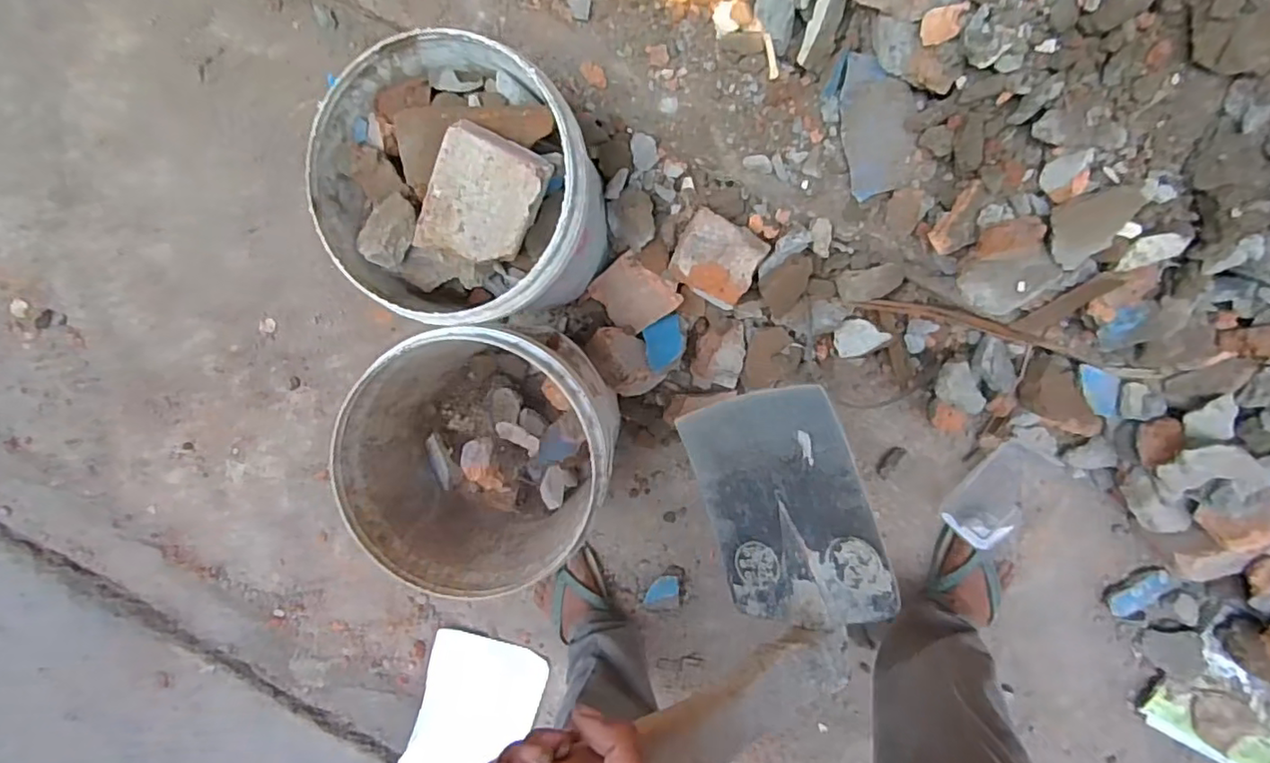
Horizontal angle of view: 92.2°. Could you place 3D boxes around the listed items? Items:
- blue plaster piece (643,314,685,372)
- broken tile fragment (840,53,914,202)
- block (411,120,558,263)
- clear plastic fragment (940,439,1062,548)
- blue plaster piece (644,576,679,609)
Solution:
[{"bbox_3d":[0.046,-0.054,0.920,0.058,0.021,0.076,-18,70,16],"label":"blue plaster piece"},{"bbox_3d":[0.297,-0.316,0.752,0.080,0.015,0.164,4,109,43],"label":"broken tile fragment"},{"bbox_3d":[-0.159,-0.191,0.645,0.114,0.050,0.136,22,118,-9],"label":"block"},{"bbox_3d":[0.557,0.171,0.943,0.089,0.049,0.168,34,99,3],"label":"clear plastic fragment"},{"bbox_3d":[0.047,0.365,1.053,0.059,0.006,0.058,-1,96,7],"label":"blue plaster piece"}]

